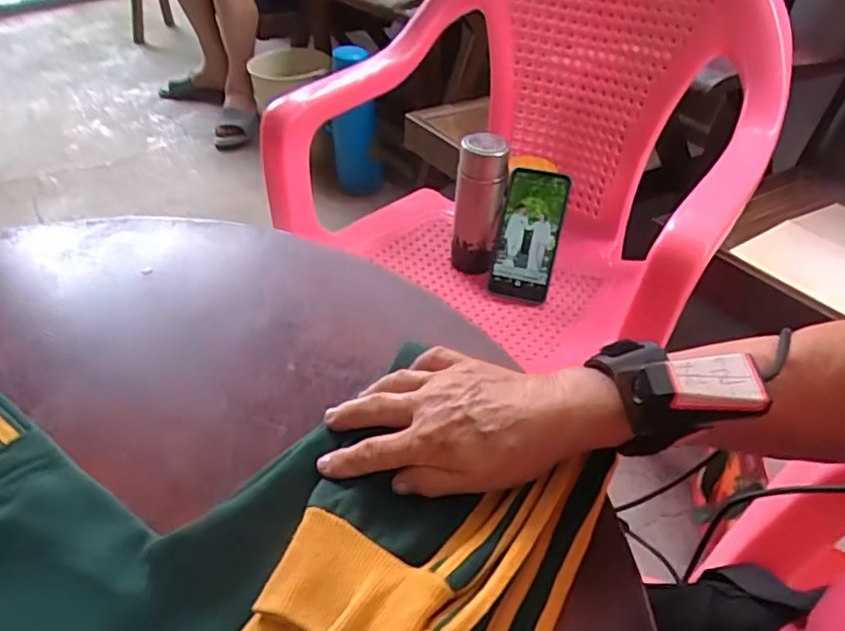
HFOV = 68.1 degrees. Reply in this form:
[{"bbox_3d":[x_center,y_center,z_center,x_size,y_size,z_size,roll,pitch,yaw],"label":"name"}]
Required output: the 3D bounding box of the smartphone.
[{"bbox_3d":[0.136,-0.101,0.805,0.078,0.165,0.015,14,9,16],"label":"smartphone"}]

